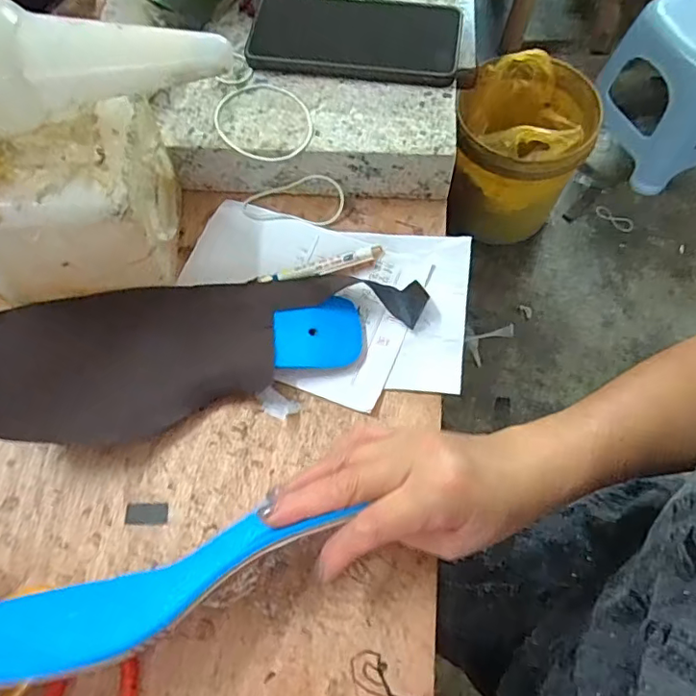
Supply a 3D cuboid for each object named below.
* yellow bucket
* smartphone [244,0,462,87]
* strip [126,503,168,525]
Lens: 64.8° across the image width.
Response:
[{"bbox_3d":[0.345,-0.396,1.138,0.240,0.309,0.261,-1,68,1],"label":"yellow bucket"},{"bbox_3d":[0.006,-0.247,0.433,0.160,0.014,0.084,7,68,5],"label":"smartphone"},{"bbox_3d":[-0.130,0.106,0.353,0.027,0.004,0.013,0,68,1],"label":"strip"}]

